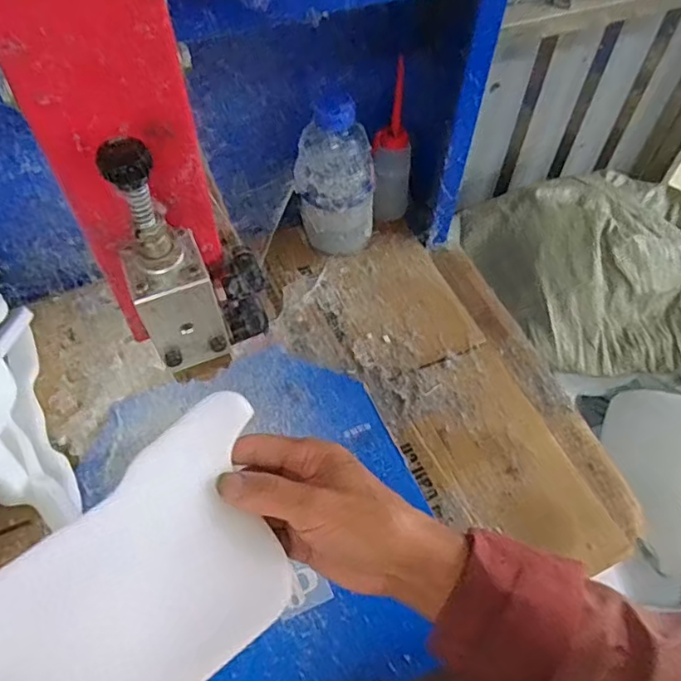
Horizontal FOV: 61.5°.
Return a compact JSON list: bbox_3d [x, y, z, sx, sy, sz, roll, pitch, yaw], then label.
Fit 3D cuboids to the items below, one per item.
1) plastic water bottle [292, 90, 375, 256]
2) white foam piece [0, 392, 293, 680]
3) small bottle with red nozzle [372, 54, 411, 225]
[{"bbox_3d":[0.000,-0.182,0.630,0.085,0.177,0.090,7,56,2],"label":"plastic water bottle"},{"bbox_3d":[-0.123,0.138,0.294,0.237,0.037,0.119,-37,65,-24],"label":"white foam piece"},{"bbox_3d":[0.062,-0.210,0.651,0.051,0.167,0.055,12,57,5],"label":"small bottle with red nozzle"}]

